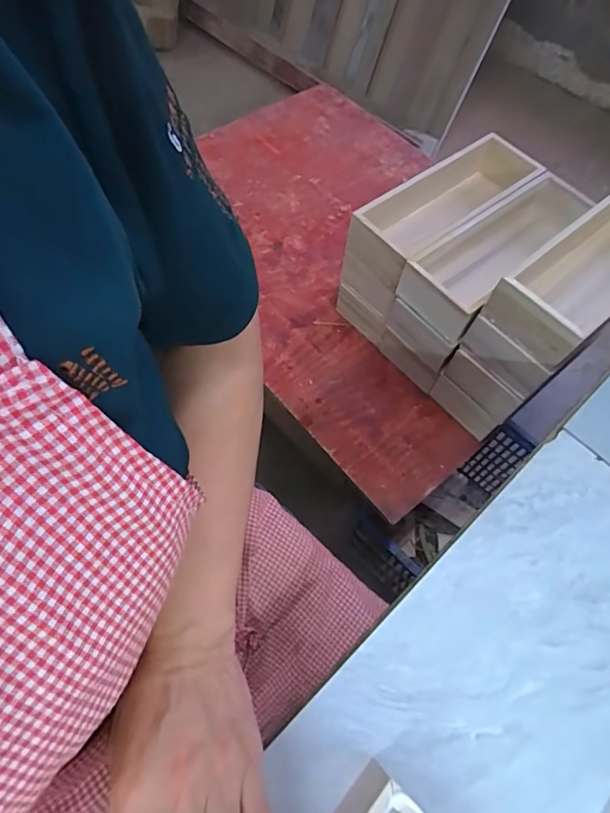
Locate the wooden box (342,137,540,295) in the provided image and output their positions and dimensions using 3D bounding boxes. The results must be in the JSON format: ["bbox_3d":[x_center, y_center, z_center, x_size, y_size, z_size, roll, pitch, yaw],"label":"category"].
[{"bbox_3d":[0.208,-0.280,0.661,0.312,0.080,0.100,-36,63,-16],"label":"wooden box"}]

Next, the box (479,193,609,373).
[{"bbox_3d":[0.339,-0.168,0.537,0.288,0.065,0.103,-37,63,-17],"label":"box"}]

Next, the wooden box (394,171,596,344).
[{"bbox_3d":[0.267,-0.208,0.625,0.301,0.068,0.099,-37,63,-17],"label":"wooden box"}]

